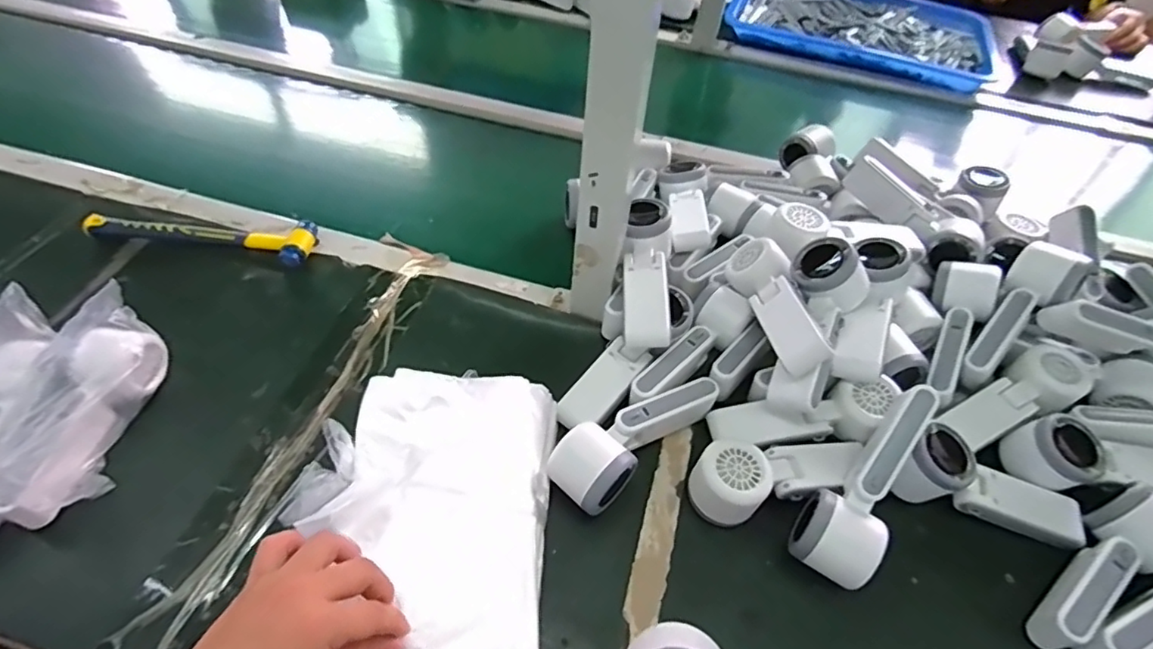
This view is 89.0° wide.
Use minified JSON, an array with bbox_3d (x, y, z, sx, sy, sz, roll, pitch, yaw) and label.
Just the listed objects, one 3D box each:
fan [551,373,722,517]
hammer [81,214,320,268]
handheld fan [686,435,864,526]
[{"bbox_3d":[0.049,0.094,0.502,0.162,0.060,0.056,-36,61,-29],"label":"fan"},{"bbox_3d":[-0.411,-0.104,0.652,0.240,0.026,0.059,7,50,2],"label":"hammer"},{"bbox_3d":[0.168,0.121,0.493,0.157,0.052,0.059,-13,53,-15],"label":"handheld fan"}]

